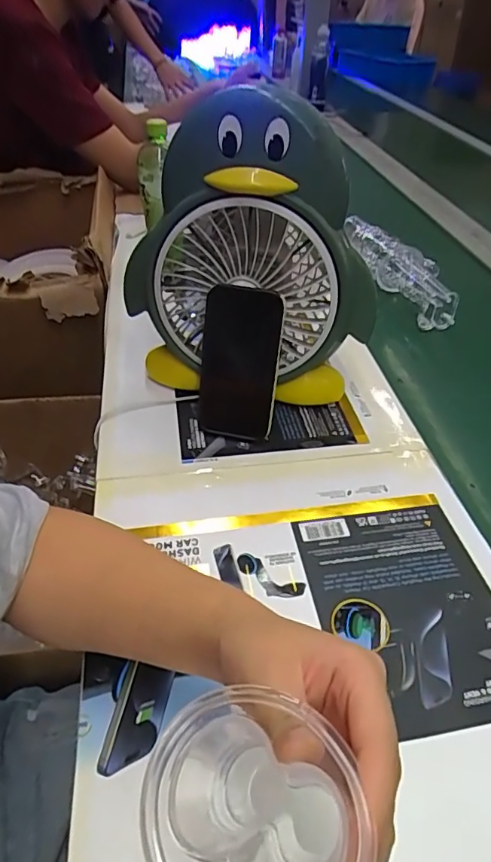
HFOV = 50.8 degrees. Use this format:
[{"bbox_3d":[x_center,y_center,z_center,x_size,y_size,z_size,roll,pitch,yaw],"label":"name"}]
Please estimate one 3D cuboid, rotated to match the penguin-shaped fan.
[{"bbox_3d":[0.006,-0.169,0.527,0.255,0.279,0.100,12,43,9],"label":"penguin-shaped fan"}]

